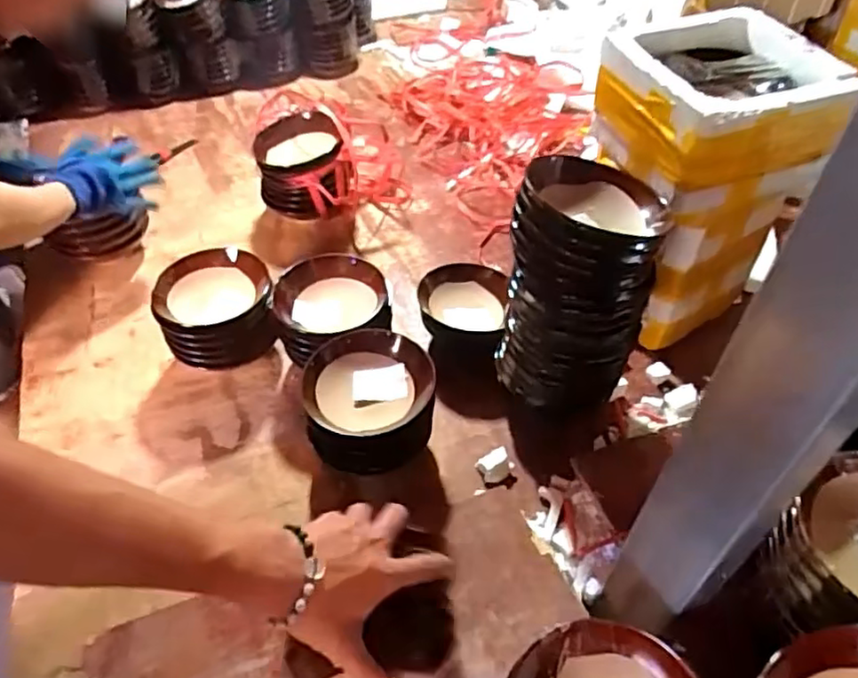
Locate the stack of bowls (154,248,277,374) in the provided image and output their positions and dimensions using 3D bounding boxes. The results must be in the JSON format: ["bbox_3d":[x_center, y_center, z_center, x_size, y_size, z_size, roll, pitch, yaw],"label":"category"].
[{"bbox_3d":[-0.301,-0.023,0.946,0.160,0.158,0.131,-16,49,-13],"label":"stack of bowls"}]

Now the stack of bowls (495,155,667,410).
[{"bbox_3d":[0.174,-0.043,0.803,0.152,0.326,0.160,0,47,2],"label":"stack of bowls"}]

